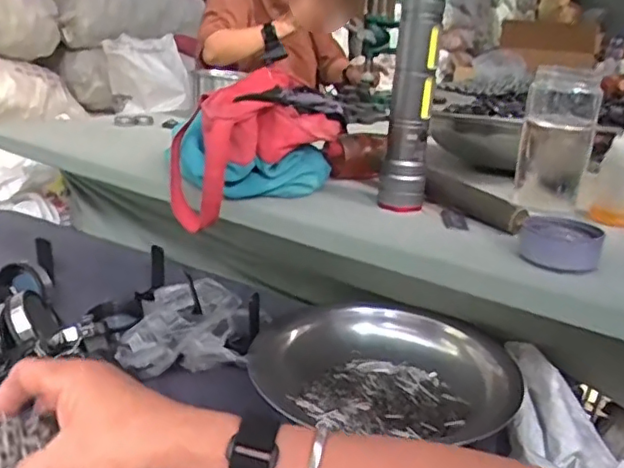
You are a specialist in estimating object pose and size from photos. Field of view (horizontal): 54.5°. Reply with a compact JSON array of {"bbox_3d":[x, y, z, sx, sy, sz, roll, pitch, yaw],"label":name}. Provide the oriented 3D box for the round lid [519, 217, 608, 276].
[{"bbox_3d":[0.219,0.007,0.538,0.068,0.029,0.074,12,21,22],"label":"round lid"}]

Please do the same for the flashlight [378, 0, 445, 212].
[{"bbox_3d":[0.104,-0.148,0.627,0.048,0.249,0.038,6,20,7],"label":"flashlight"}]

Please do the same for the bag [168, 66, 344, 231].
[{"bbox_3d":[-0.059,-0.094,0.677,0.172,0.139,0.132,-9,23,-30],"label":"bag"}]

